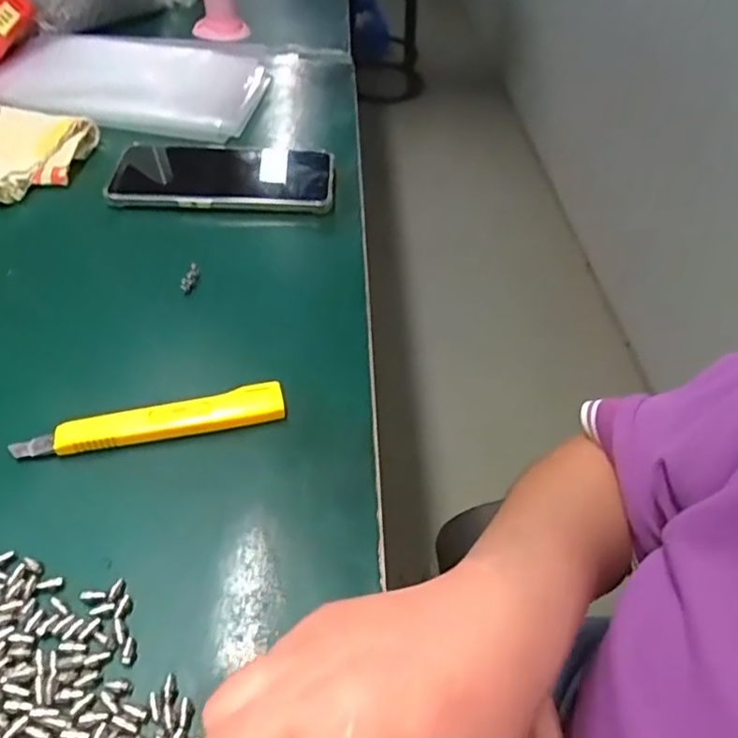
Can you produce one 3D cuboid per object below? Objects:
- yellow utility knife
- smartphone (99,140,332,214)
[{"bbox_3d":[-0.110,0.027,0.318,0.131,0.011,0.021,-11,48,-12],"label":"yellow utility knife"},{"bbox_3d":[-0.115,-0.154,0.490,0.170,0.014,0.094,2,47,0],"label":"smartphone"}]

